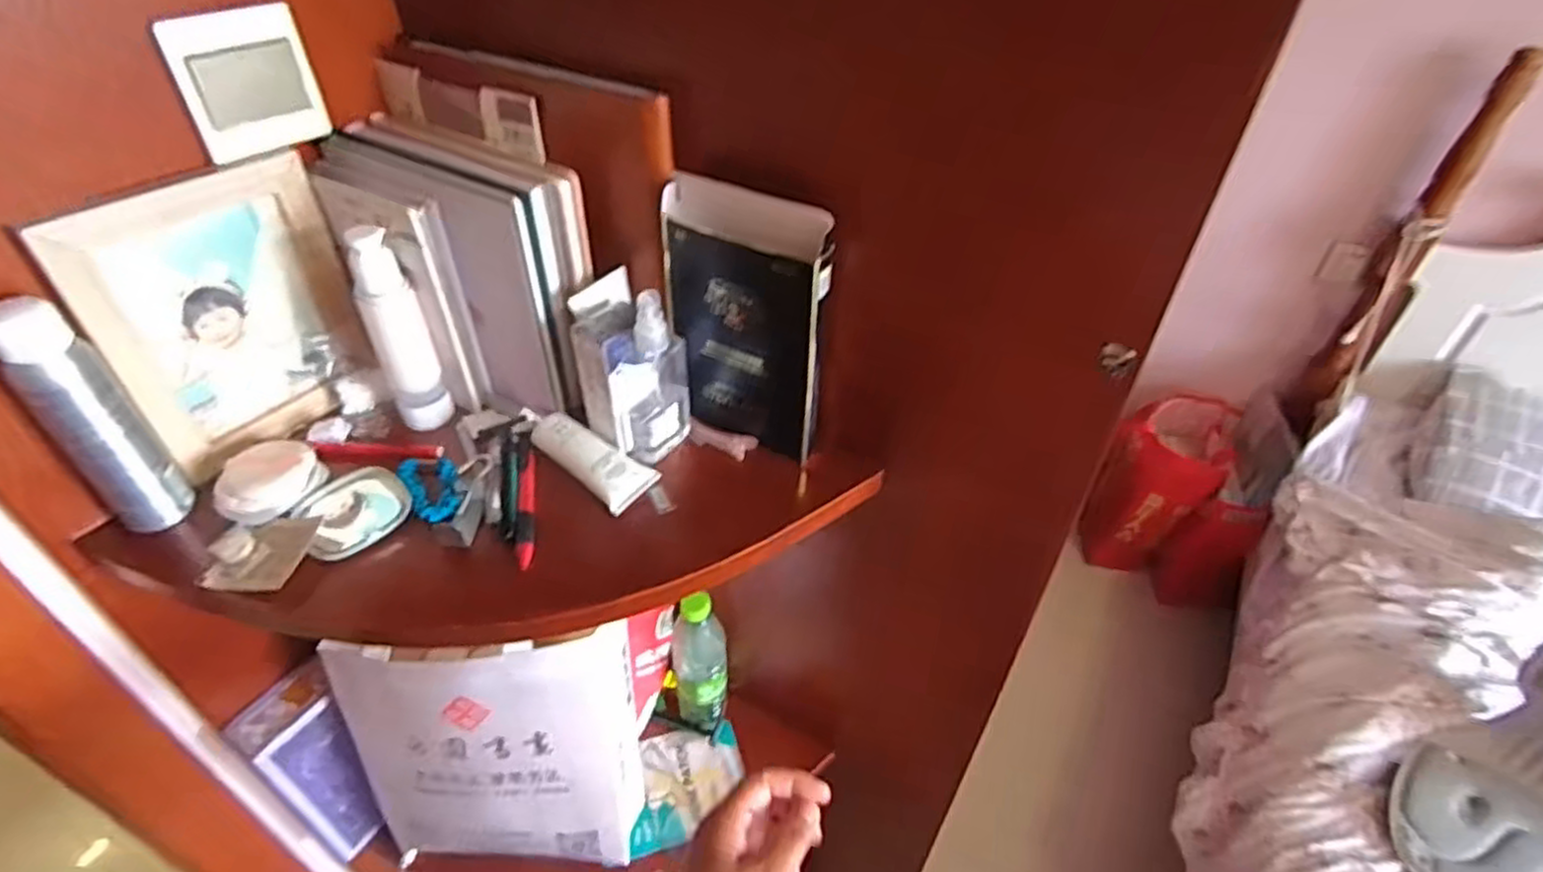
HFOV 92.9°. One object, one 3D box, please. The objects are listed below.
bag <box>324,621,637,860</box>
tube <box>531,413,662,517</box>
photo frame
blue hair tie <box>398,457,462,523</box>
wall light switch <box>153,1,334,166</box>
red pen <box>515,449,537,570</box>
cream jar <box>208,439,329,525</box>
[{"bbox_3d":[-0.271,0.312,0.731,0.264,0.300,0.080,0,26,-5],"label":"bag"},{"bbox_3d":[-0.138,0.015,0.563,0.104,0.026,0.042,30,48,28],"label":"tube"},{"bbox_3d":[-0.384,-0.084,0.532,0.037,0.194,0.163,19,43,18],"label":"photo frame"},{"bbox_3d":[-0.252,0.035,0.545,0.037,0.014,0.070,-24,48,-28],"label":"blue hair tie"},{"bbox_3d":[-0.352,-0.241,0.500,0.018,0.085,0.085,22,44,21],"label":"wall light switch"},{"bbox_3d":[-0.179,0.052,0.537,0.012,0.010,0.114,-7,42,-11],"label":"red pen"},{"bbox_3d":[-0.369,0.029,0.536,0.062,0.028,0.068,2,41,-1],"label":"cream jar"}]

